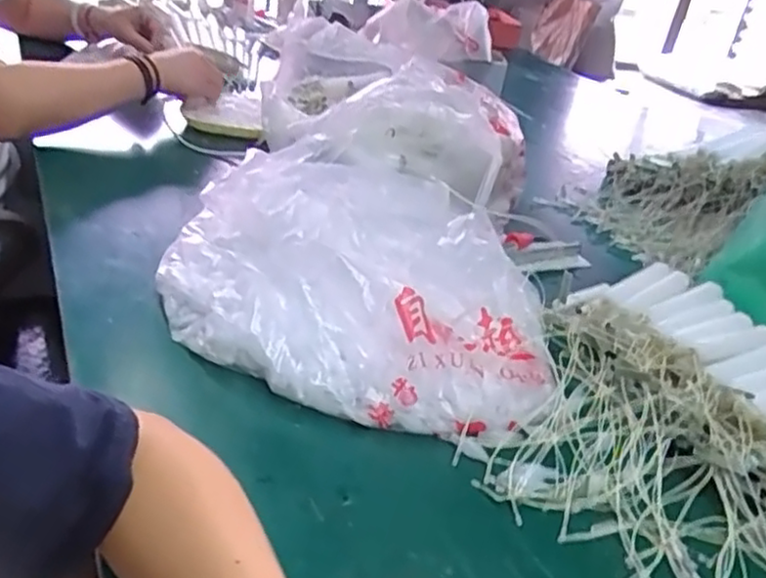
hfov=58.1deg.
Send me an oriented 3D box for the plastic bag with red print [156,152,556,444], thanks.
[{"bbox_3d":[-0.016,-0.002,0.565,0.324,0.118,0.201,22,31,20],"label":"plastic bag with red print"}]

